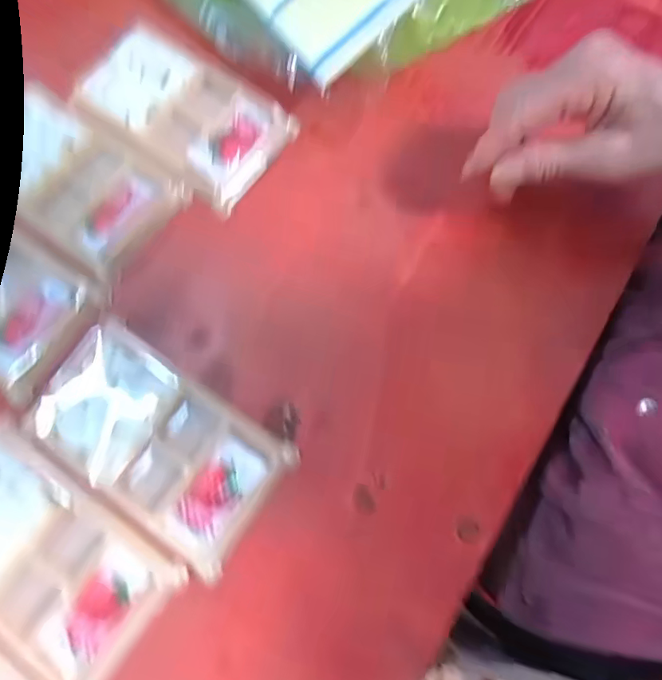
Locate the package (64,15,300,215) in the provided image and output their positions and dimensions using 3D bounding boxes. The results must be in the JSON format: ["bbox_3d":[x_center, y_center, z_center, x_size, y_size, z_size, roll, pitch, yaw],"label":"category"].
[{"bbox_3d":[-0.093,-0.147,0.327,0.135,0.011,0.079,36,78,8],"label":"package"}]

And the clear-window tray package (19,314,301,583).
[{"bbox_3d":[-0.096,0.054,0.277,0.136,0.010,0.076,34,78,7],"label":"clear-window tray package"}]

